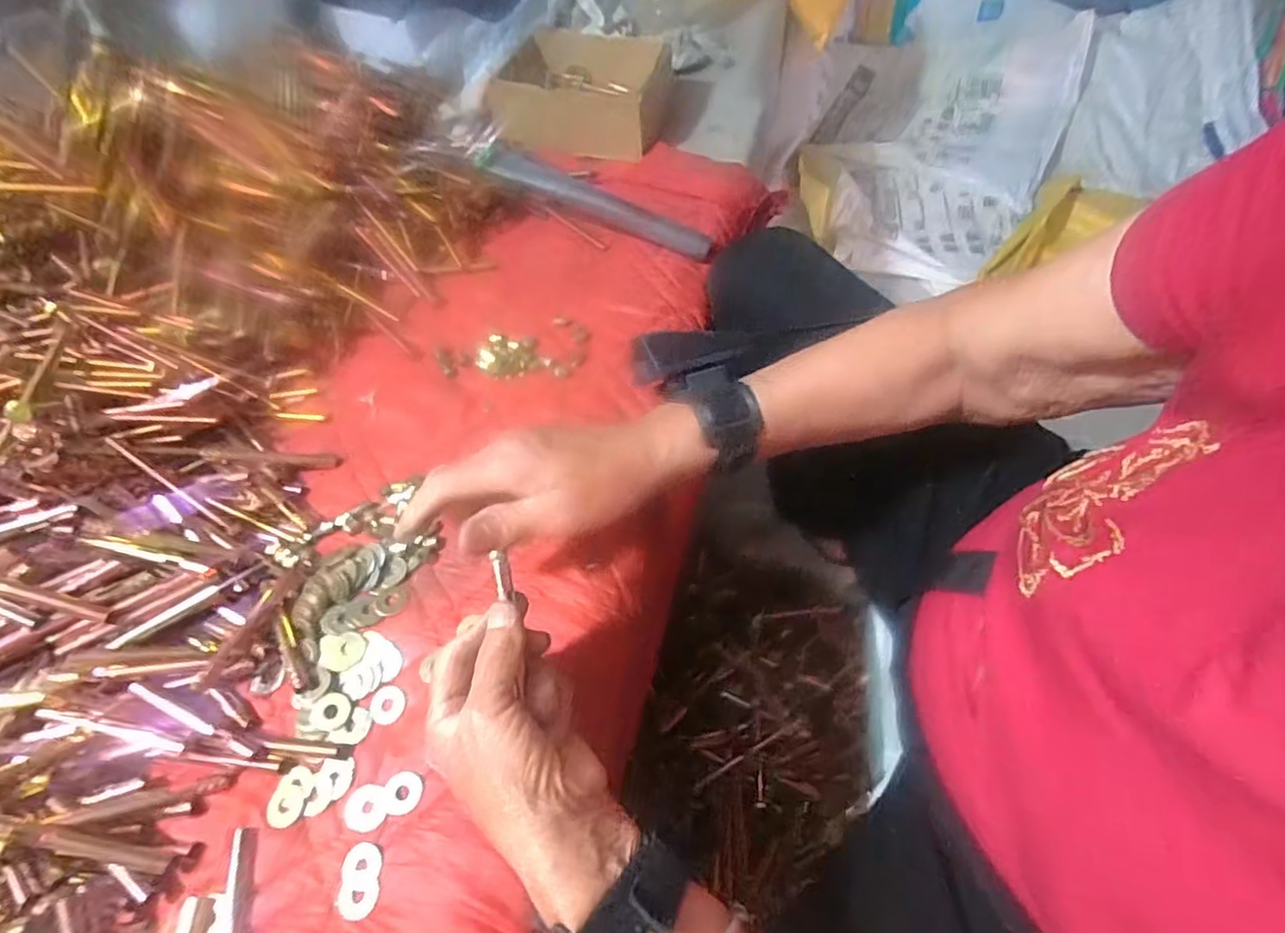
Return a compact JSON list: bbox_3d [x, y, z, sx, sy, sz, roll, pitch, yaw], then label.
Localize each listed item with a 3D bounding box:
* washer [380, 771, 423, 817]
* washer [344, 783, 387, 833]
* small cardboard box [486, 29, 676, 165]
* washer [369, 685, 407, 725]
[{"bbox_3d":[-0.141,0.189,0.359,0.023,0.004,0.022,-2,57,4],"label":"washer"},{"bbox_3d":[-0.159,0.196,0.355,0.023,0.004,0.024,-21,57,-9],"label":"washer"},{"bbox_3d":[-0.069,-0.432,0.729,0.180,0.072,0.134,10,58,11],"label":"small cardboard box"},{"bbox_3d":[-0.159,0.147,0.385,0.022,0.004,0.022,-2,57,4],"label":"washer"}]

